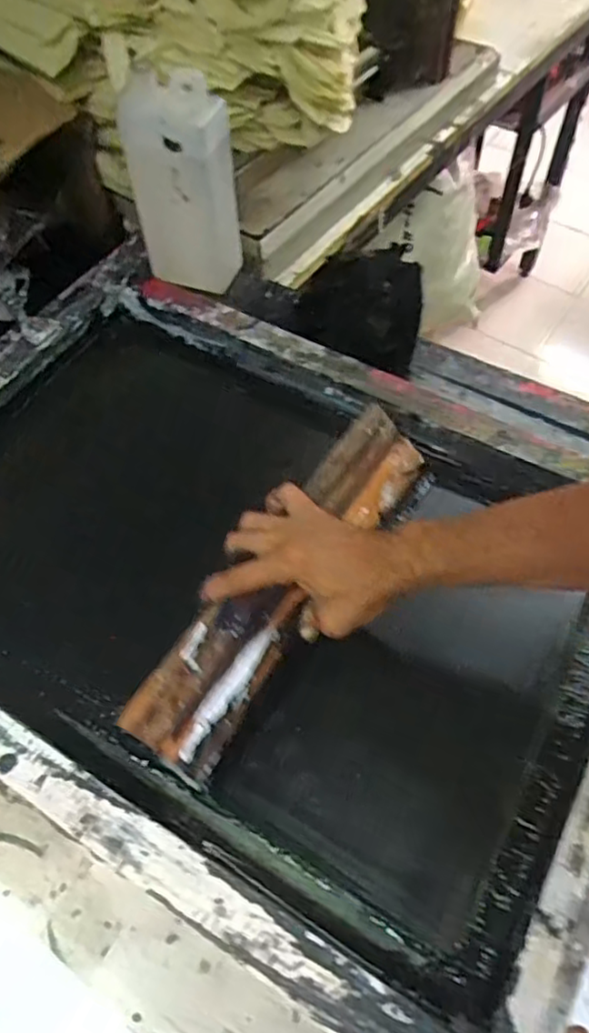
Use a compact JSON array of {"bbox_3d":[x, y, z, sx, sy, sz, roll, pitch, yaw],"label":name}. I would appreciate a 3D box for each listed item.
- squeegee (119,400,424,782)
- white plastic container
[{"bbox_3d":[0.000,0.039,0.512,0.065,0.053,0.342,29,63,17],"label":"squeegee"},{"bbox_3d":[-0.115,-0.345,0.679,0.100,0.207,0.053,15,60,11],"label":"white plastic container"}]

